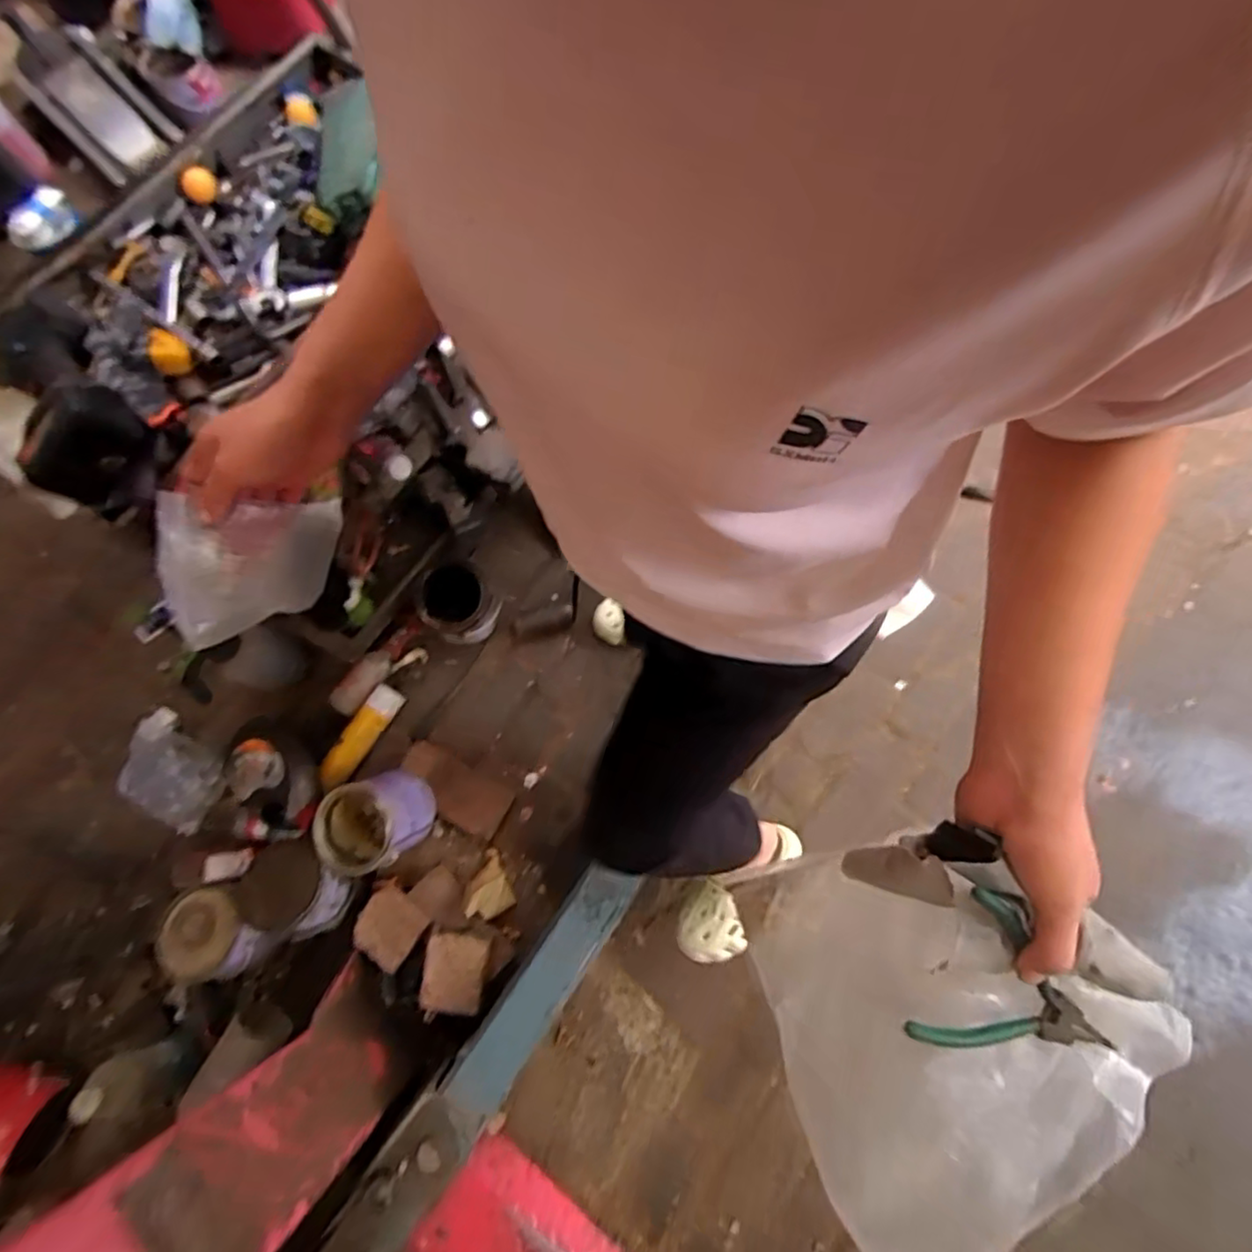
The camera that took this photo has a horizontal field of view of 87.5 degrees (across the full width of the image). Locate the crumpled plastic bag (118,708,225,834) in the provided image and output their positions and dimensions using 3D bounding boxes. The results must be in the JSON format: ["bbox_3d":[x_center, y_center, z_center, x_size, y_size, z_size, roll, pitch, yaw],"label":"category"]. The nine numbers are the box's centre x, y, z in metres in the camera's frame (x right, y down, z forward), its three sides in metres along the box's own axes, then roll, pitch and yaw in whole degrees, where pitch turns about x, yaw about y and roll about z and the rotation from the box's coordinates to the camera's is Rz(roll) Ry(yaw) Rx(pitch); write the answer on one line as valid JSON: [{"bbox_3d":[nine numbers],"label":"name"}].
[{"bbox_3d":[-0.924,0.293,1.335,0.225,0.078,0.164,31,78,9],"label":"crumpled plastic bag"}]

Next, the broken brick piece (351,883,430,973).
[{"bbox_3d":[-0.424,0.540,1.177,0.113,0.037,0.114,36,79,10],"label":"broken brick piece"}]

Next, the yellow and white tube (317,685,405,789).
[{"bbox_3d":[-0.535,0.221,1.319,0.055,0.052,0.232,23,55,7],"label":"yellow and white tube"}]

